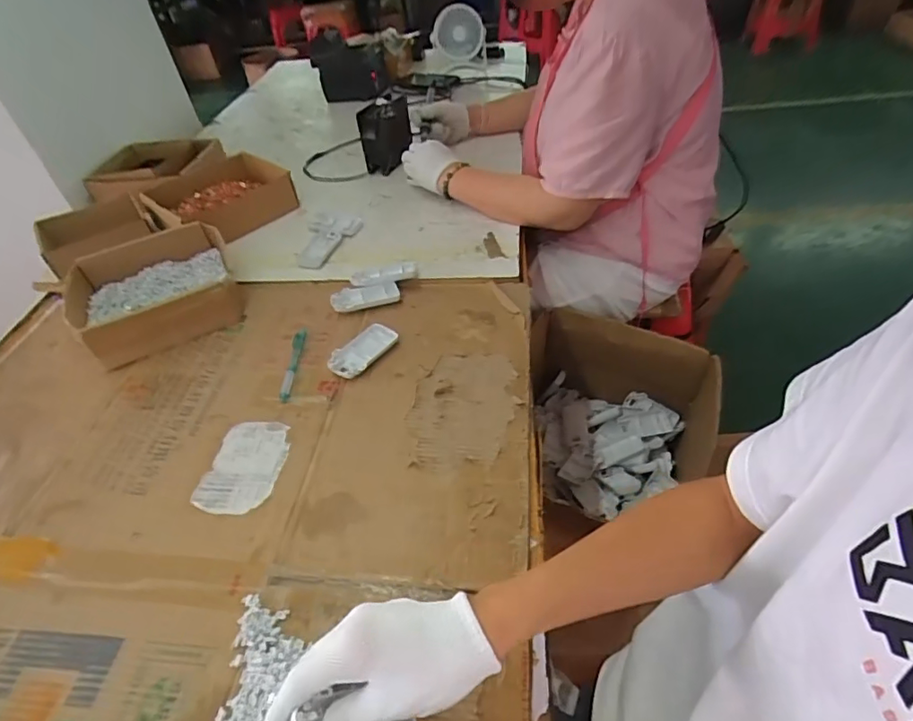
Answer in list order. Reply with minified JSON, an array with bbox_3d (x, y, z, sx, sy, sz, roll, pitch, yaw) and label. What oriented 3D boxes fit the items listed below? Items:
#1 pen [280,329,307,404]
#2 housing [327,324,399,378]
[{"bbox_3d":[-0.213,0.002,0.694,0.014,0.008,0.127,-3,47,2],"label":"pen"},{"bbox_3d":[-0.120,-0.014,0.693,0.046,0.018,0.097,25,54,25],"label":"housing"}]

